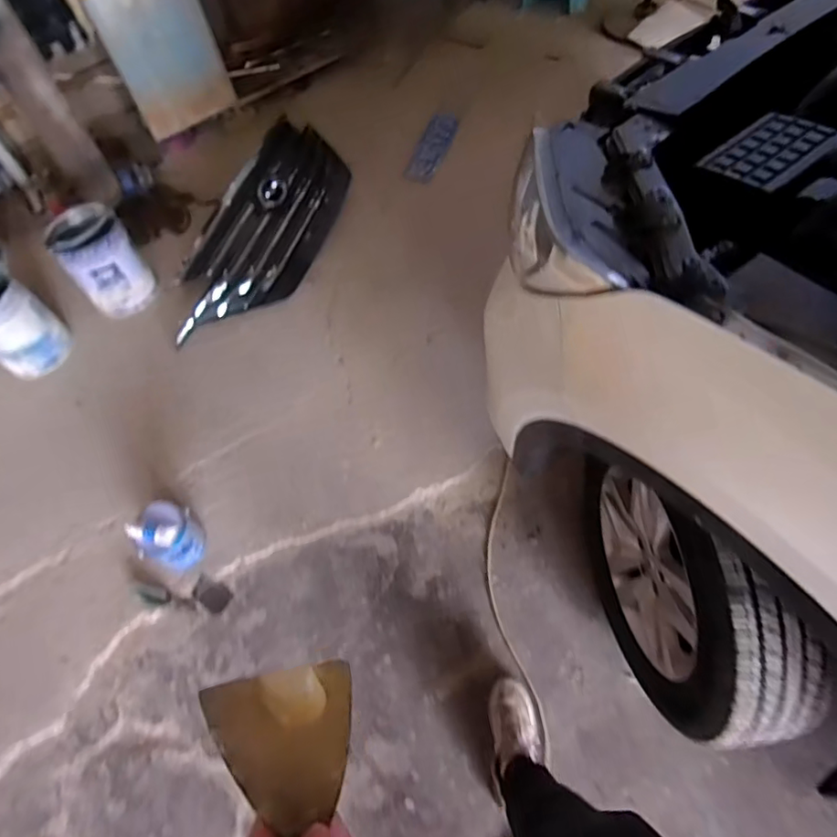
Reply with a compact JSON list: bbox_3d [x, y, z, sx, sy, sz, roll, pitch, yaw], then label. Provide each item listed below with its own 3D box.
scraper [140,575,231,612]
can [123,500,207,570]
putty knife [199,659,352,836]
[{"bbox_3d":[-0.715,0.533,1.735,0.295,0.020,0.094,4,60,10],"label":"scraper"},{"bbox_3d":[-0.751,0.355,1.715,0.175,0.205,0.167,-3,59,5],"label":"can"},{"bbox_3d":[-0.069,0.253,0.347,0.091,0.013,0.190,-14,87,2],"label":"putty knife"}]

